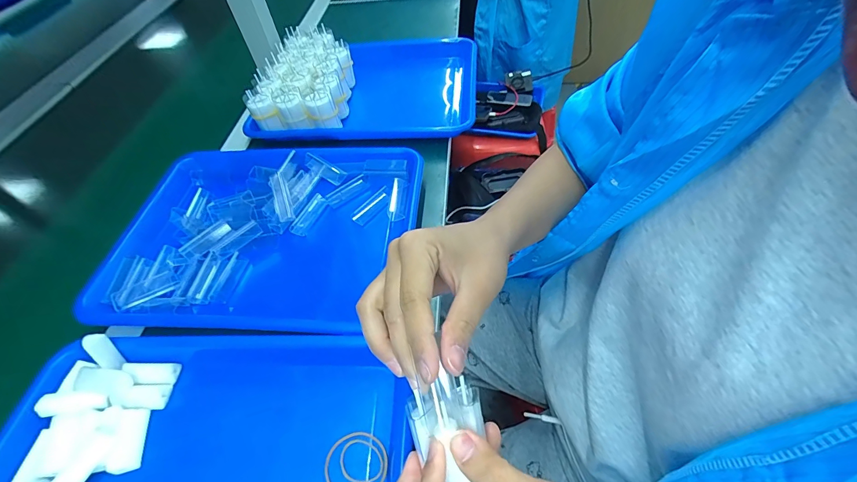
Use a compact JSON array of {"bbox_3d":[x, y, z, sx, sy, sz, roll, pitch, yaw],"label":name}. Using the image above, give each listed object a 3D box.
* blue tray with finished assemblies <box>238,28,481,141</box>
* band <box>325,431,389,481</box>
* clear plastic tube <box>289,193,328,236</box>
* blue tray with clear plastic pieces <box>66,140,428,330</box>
[{"bbox_3d":[-0.092,-0.248,0.582,0.324,0.083,0.242,0,53,6],"label":"blue tray with finished assemblies"},{"bbox_3d":[-0.055,0.172,0.287,0.047,0.004,0.047,-3,53,4],"label":"band"},{"bbox_3d":[-0.143,-0.031,0.449,0.018,0.012,0.058,18,57,18],"label":"clear plastic tube"},{"bbox_3d":[-0.187,-0.012,0.434,0.344,0.045,0.238,-2,53,5],"label":"blue tray with clear plastic pieces"}]

